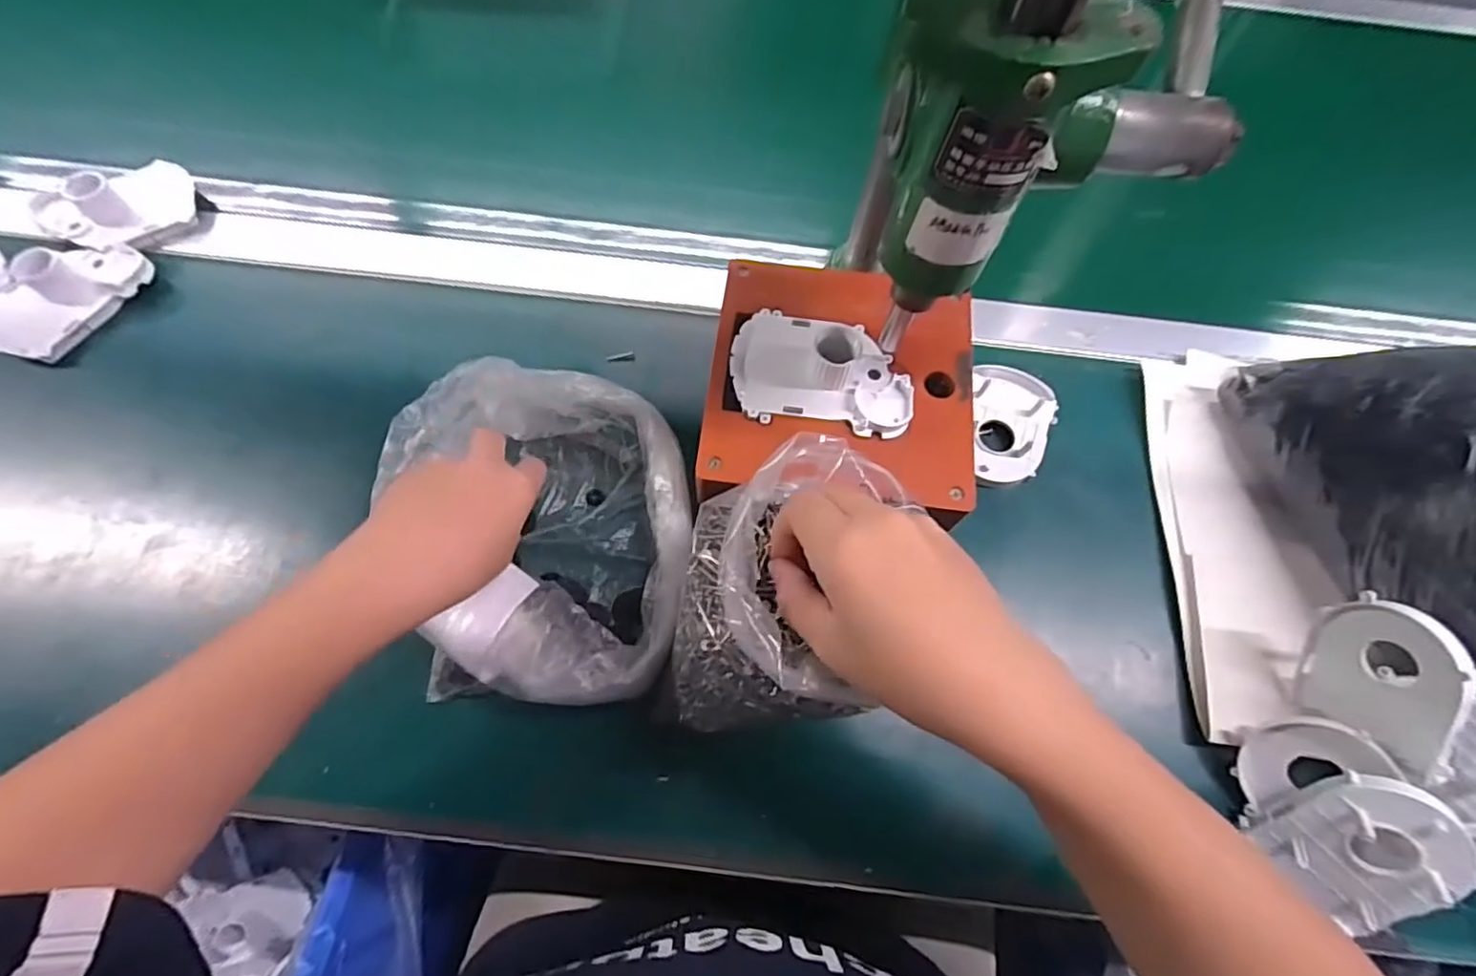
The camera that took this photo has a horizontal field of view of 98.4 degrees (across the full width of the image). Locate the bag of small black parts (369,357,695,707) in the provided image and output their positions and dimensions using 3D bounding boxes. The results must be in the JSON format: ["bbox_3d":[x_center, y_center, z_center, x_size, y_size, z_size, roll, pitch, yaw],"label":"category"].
[{"bbox_3d":[-0.111,0.024,0.370,0.163,0.057,0.189,-1,68,-3],"label":"bag of small black parts"}]

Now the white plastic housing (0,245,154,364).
[{"bbox_3d":[-0.464,-0.134,0.434,0.065,0.034,0.105,35,71,11],"label":"white plastic housing"}]

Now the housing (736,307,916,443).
[{"bbox_3d":[0.048,-0.069,0.355,0.101,0.024,0.068,9,67,1],"label":"housing"}]

